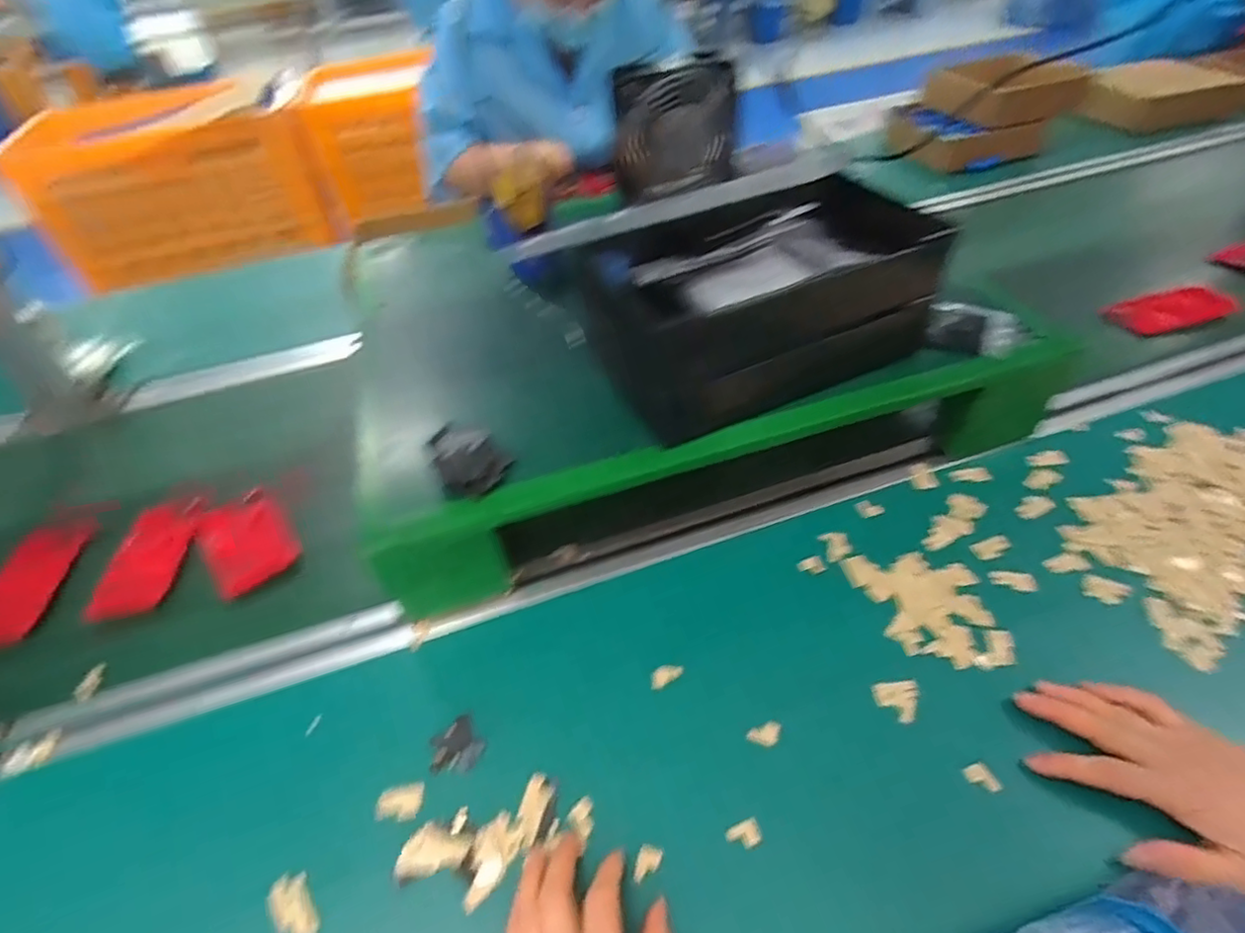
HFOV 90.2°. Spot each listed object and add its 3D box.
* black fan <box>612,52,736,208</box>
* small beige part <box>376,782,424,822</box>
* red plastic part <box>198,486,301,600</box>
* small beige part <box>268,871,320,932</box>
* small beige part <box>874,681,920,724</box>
[{"bbox_3d":[0.064,-0.396,0.730,0.148,0.133,0.048,-13,45,-7],"label":"black fan"},{"bbox_3d":[-0.149,0.225,0.414,0.029,0.008,0.024,-11,46,-4],"label":"small beige part"},{"bbox_3d":[-0.346,0.065,0.571,0.072,0.009,0.127,-31,50,-23],"label":"red plastic part"},{"bbox_3d":[-0.201,0.271,0.378,0.021,0.008,0.042,-29,49,-22],"label":"small beige part"},{"bbox_3d":[0.196,0.166,0.437,0.032,0.004,0.029,-5,46,1],"label":"small beige part"}]

